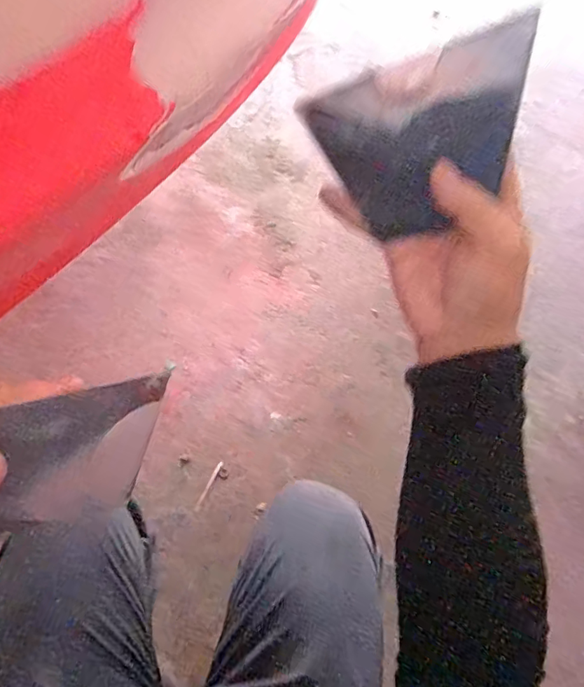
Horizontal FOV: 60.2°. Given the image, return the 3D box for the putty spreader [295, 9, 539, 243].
[{"bbox_3d":[0.076,-0.115,0.299,0.126,0.095,0.010,-3,27,34],"label":"putty spreader"}]

